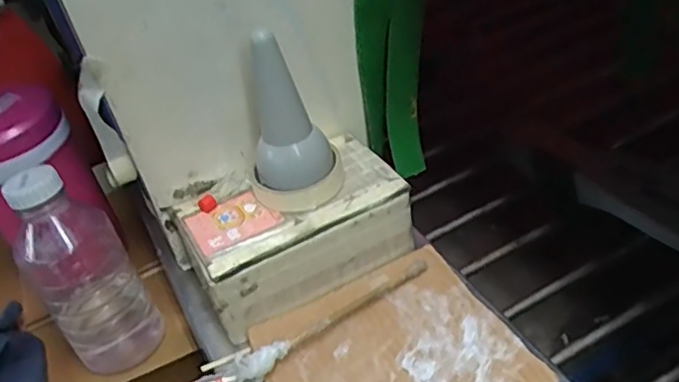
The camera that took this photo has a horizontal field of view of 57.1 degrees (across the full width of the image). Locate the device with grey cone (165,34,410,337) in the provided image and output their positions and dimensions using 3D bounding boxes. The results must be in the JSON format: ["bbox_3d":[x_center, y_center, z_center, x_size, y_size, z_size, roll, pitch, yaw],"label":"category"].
[{"bbox_3d":[-0.052,-0.009,0.562,0.200,0.192,0.133,-24,42,-16],"label":"device with grey cone"}]

